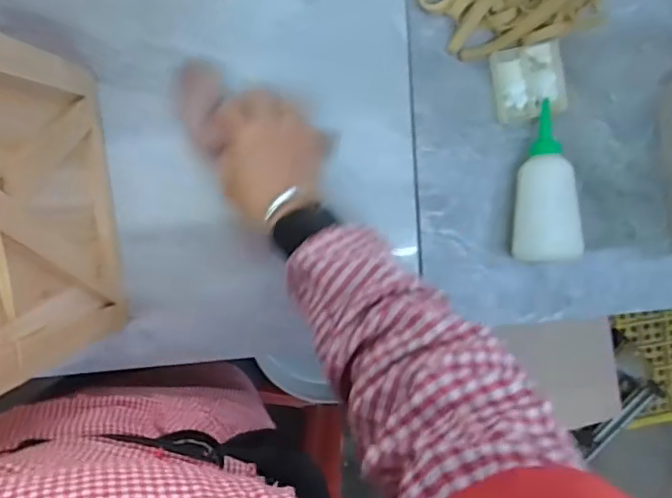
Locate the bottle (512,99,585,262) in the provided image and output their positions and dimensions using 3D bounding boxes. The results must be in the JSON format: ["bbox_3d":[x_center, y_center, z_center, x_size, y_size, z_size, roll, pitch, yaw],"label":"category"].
[{"bbox_3d":[0.201,-0.063,0.552,0.053,0.053,0.147,-7,97,-5],"label":"bottle"}]

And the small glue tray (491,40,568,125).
[{"bbox_3d":[0.196,-0.167,0.557,0.075,0.012,0.072,-12,97,-5],"label":"small glue tray"}]

